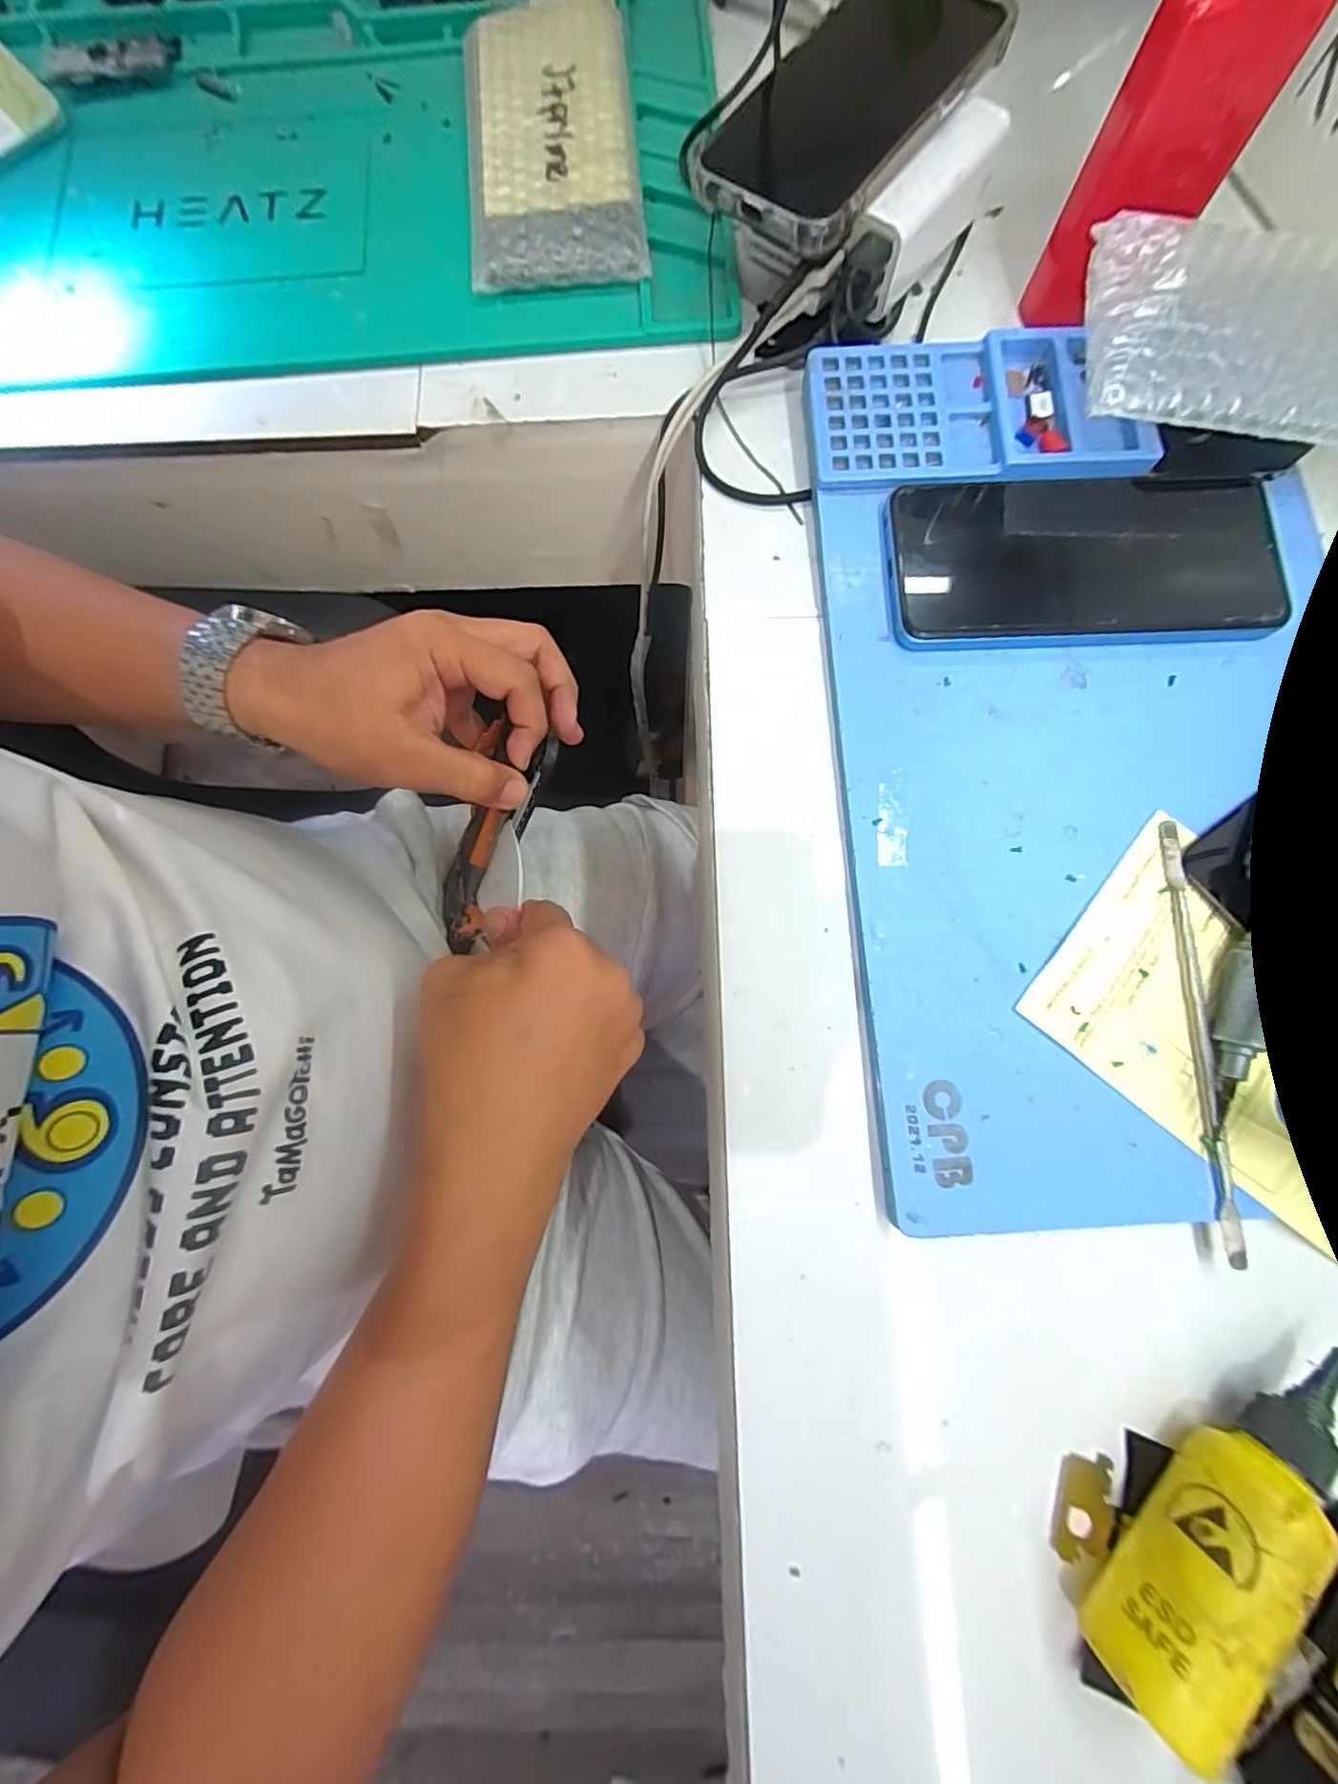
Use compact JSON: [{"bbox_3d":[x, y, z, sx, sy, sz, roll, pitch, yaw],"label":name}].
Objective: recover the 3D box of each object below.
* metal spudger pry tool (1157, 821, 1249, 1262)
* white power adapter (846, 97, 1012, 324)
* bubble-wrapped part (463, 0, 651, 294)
[{"bbox_3d":[0.202,0.052,0.223,0.008,0.004,0.161,0,78,1],"label":"metal spudger pry tool"},{"bbox_3d":[0.120,-0.323,0.282,0.022,0.049,0.089,41,82,9],"label":"white power adapter"},{"bbox_3d":[-0.063,-0.398,0.310,0.087,0.021,0.180,-6,78,0],"label":"bubble-wrapped part"}]

